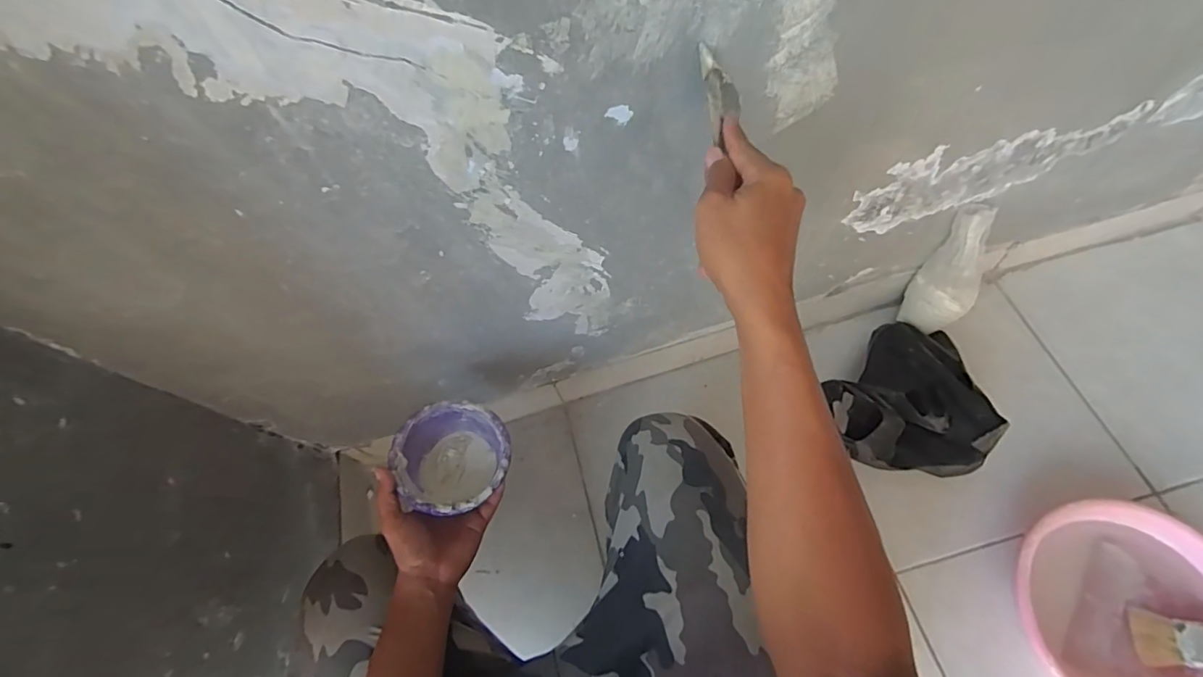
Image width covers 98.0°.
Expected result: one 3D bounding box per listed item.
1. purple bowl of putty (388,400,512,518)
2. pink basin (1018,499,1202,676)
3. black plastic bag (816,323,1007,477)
[{"bbox_3d":[-0.166,0.137,0.601,0.123,0.071,0.121,-1,66,2],"label":"purple bowl of putty"},{"bbox_3d":[0.666,0.356,0.665,0.251,0.084,0.275,-1,66,2],"label":"pink basin"},{"bbox_3d":[0.446,0.071,0.786,0.225,0.132,0.244,5,66,5],"label":"black plastic bag"}]

